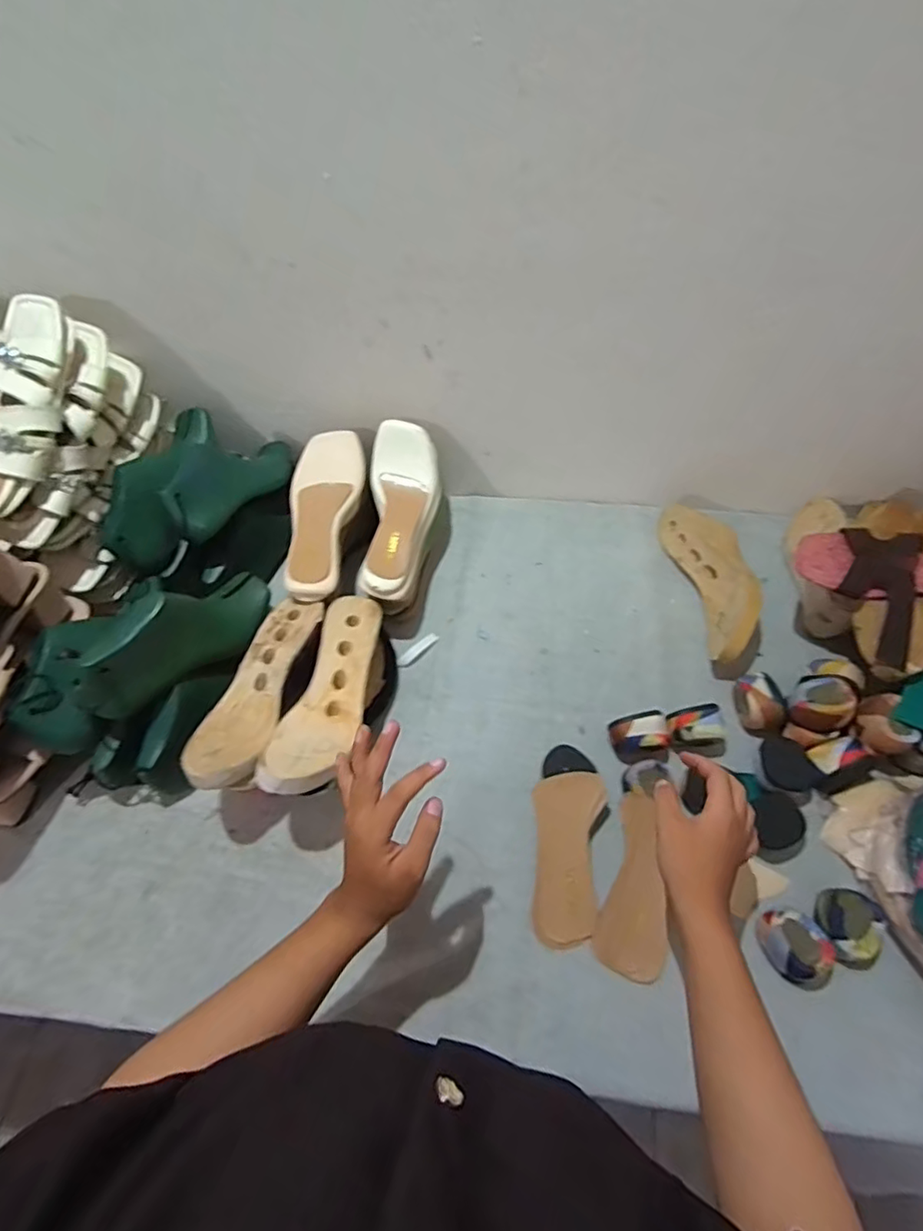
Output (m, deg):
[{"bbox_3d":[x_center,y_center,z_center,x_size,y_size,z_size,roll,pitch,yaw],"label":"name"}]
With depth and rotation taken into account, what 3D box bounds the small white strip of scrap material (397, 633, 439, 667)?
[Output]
[{"bbox_3d":[-0.055,0.044,0.741,0.015,0.008,0.063,38,67,21],"label":"small white strip of scrap material"}]

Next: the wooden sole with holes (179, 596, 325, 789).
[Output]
[{"bbox_3d":[-0.219,0.071,0.613,0.079,0.044,0.223,9,60,6],"label":"wooden sole with holes"}]

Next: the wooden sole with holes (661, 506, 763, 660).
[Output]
[{"bbox_3d":[0.320,-0.050,0.740,0.059,0.081,0.236,-6,59,-2],"label":"wooden sole with holes"}]

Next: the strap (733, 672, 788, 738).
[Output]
[{"bbox_3d":[0.341,0.102,0.666,0.041,0.045,0.068,-9,59,-4],"label":"strap"}]

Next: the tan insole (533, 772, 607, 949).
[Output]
[{"bbox_3d":[0.108,0.246,0.596,0.066,0.010,0.162,6,73,5],"label":"tan insole"}]

